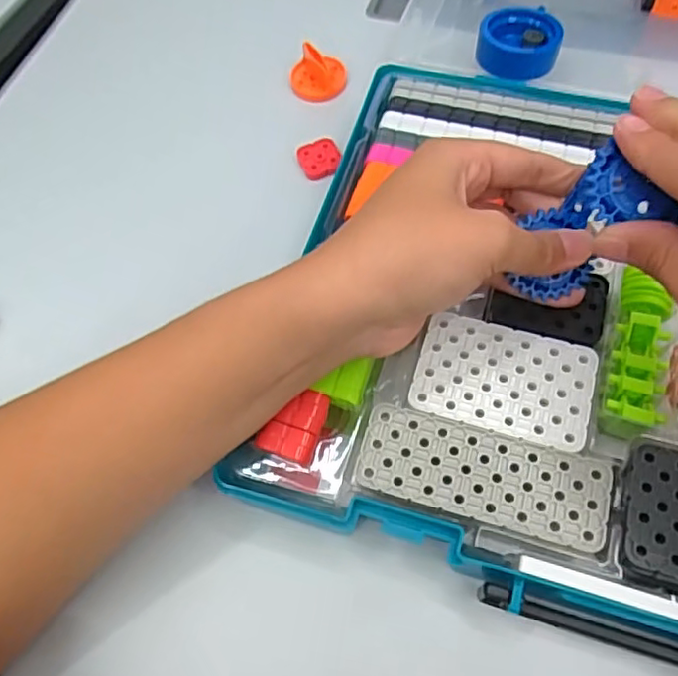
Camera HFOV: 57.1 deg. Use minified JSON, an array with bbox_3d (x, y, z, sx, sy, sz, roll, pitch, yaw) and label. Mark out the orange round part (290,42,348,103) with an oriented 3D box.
[{"bbox_3d":[-0.014,-0.176,0.414,0.036,0.023,0.030,11,63,9],"label":"orange round part"}]

